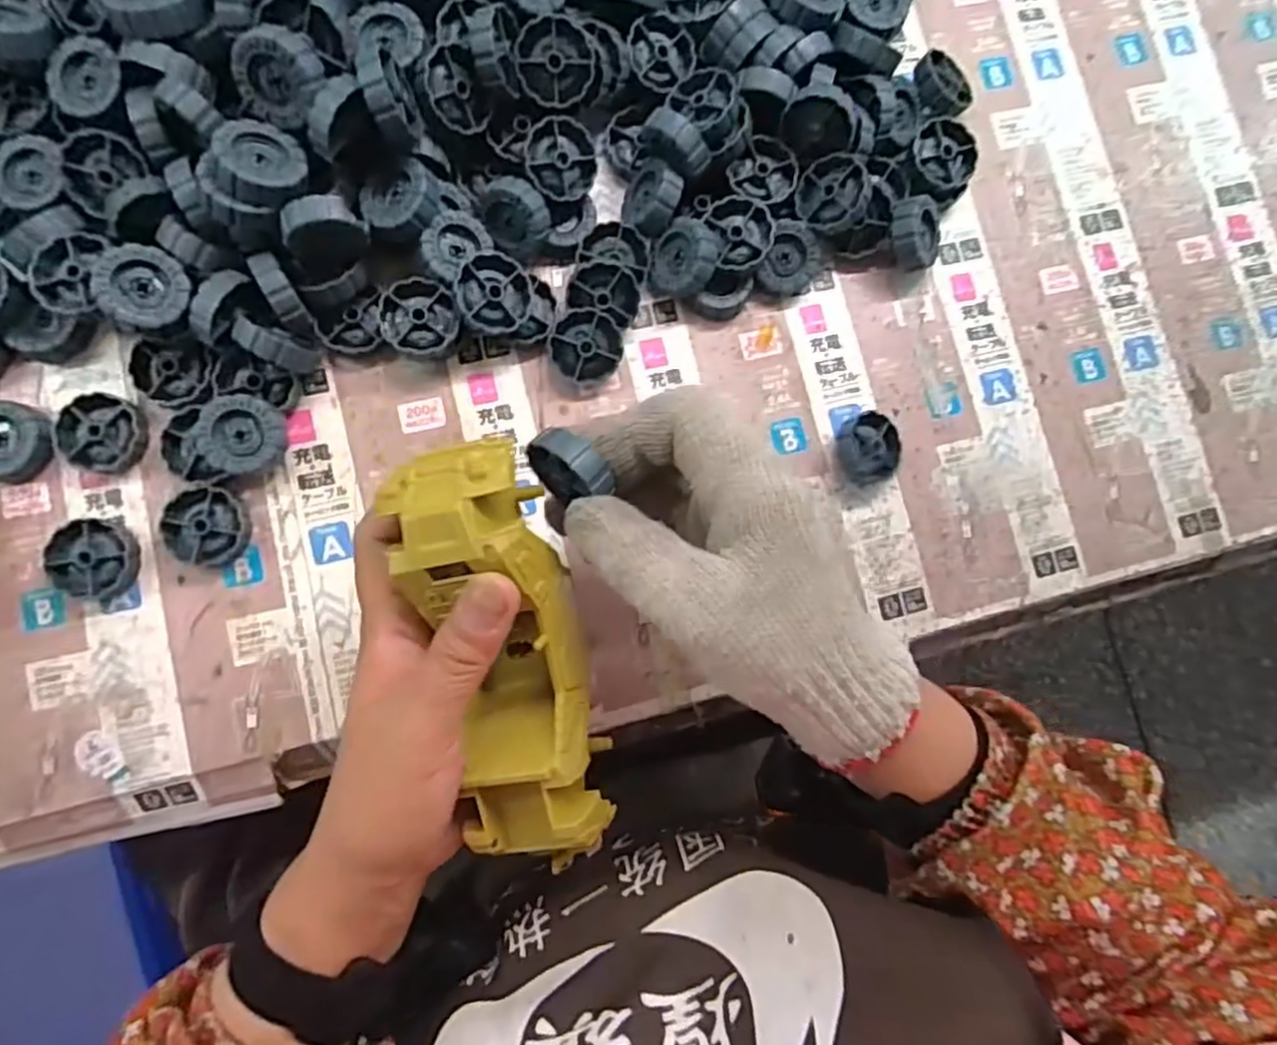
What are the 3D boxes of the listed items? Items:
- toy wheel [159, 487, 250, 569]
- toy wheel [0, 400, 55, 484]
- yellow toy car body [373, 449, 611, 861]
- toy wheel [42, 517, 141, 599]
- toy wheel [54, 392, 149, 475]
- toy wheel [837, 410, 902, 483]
[{"bbox_3d":[-0.213,0.002,0.351,0.040,0.010,0.038,0,83,-4],"label":"toy wheel"},{"bbox_3d":[-0.309,-0.040,0.350,0.039,0.011,0.038,0,83,-4],"label":"toy wheel"},{"bbox_3d":[-0.051,0.051,0.278,0.060,0.045,0.162,-14,100,-6],"label":"yellow toy car body"},{"bbox_3d":[-0.266,0.017,0.348,0.039,0.010,0.037,0,83,-4],"label":"toy wheel"},{"bbox_3d":[-0.264,-0.044,0.352,0.040,0.010,0.037,0,83,-4],"label":"toy wheel"},{"bbox_3d":[0.127,-0.041,0.390,0.036,0.023,0.035,0,83,-4],"label":"toy wheel"}]

